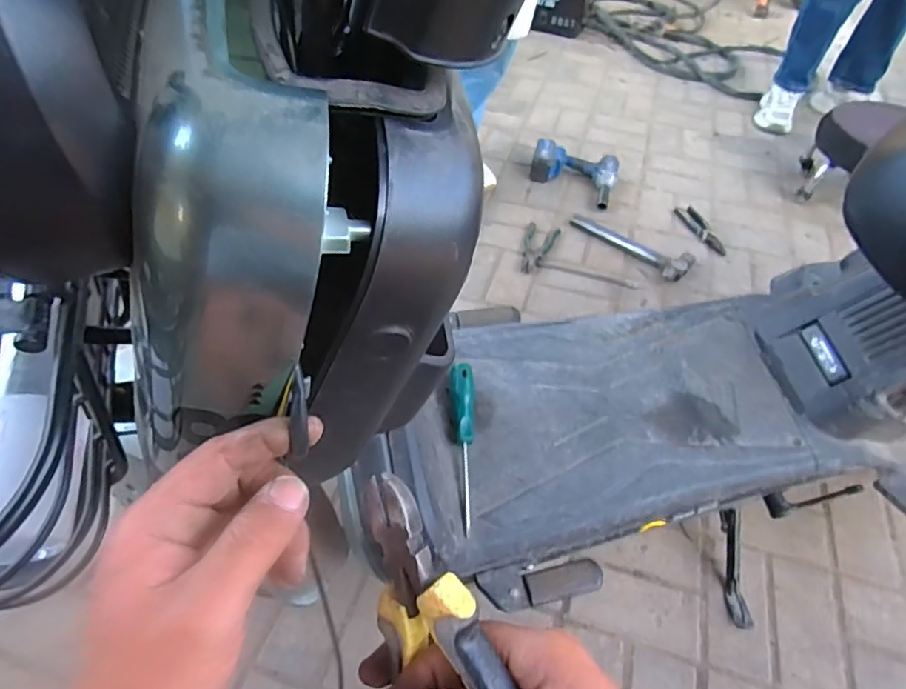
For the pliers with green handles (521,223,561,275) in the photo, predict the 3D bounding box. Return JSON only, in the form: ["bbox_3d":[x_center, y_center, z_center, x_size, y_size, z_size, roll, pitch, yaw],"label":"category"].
[{"bbox_3d":[0.210,-0.239,1.339,0.078,0.011,0.186,15,52,11],"label":"pliers with green handles"}]

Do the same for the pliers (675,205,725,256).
[{"bbox_3d":[0.641,-0.299,1.397,0.060,0.011,0.189,-10,52,-9],"label":"pliers"}]

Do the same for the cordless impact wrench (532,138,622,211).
[{"bbox_3d":[0.332,-0.472,1.492,0.230,0.095,0.164,19,53,14],"label":"cordless impact wrench"}]

